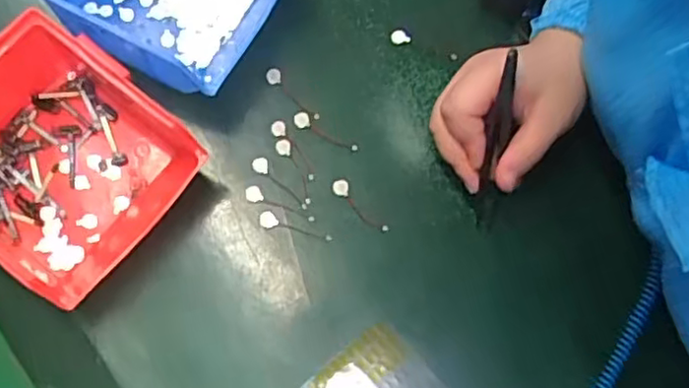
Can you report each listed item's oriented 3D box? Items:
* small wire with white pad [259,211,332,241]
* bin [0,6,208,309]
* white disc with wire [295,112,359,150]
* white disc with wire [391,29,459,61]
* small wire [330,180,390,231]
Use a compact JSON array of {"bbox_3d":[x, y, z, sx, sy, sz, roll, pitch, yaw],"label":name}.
[{"bbox_3d":[-0.033,0.023,0.421,0.048,0.004,0.011,22,77,5],"label":"small wire with white pad"},{"bbox_3d":[-0.177,-0.020,0.397,0.149,0.068,0.133,39,79,9],"label":"bin"},{"bbox_3d":[-0.013,-0.040,0.438,0.046,0.004,0.011,32,78,7],"label":"white disc with wire"},{"bbox_3d":[0.055,-0.102,0.454,0.049,0.007,0.009,22,77,5],"label":"white disc with wire"},{"bbox_3d":[0.010,0.008,0.426,0.047,0.004,0.011,44,80,9],"label":"small wire"}]

